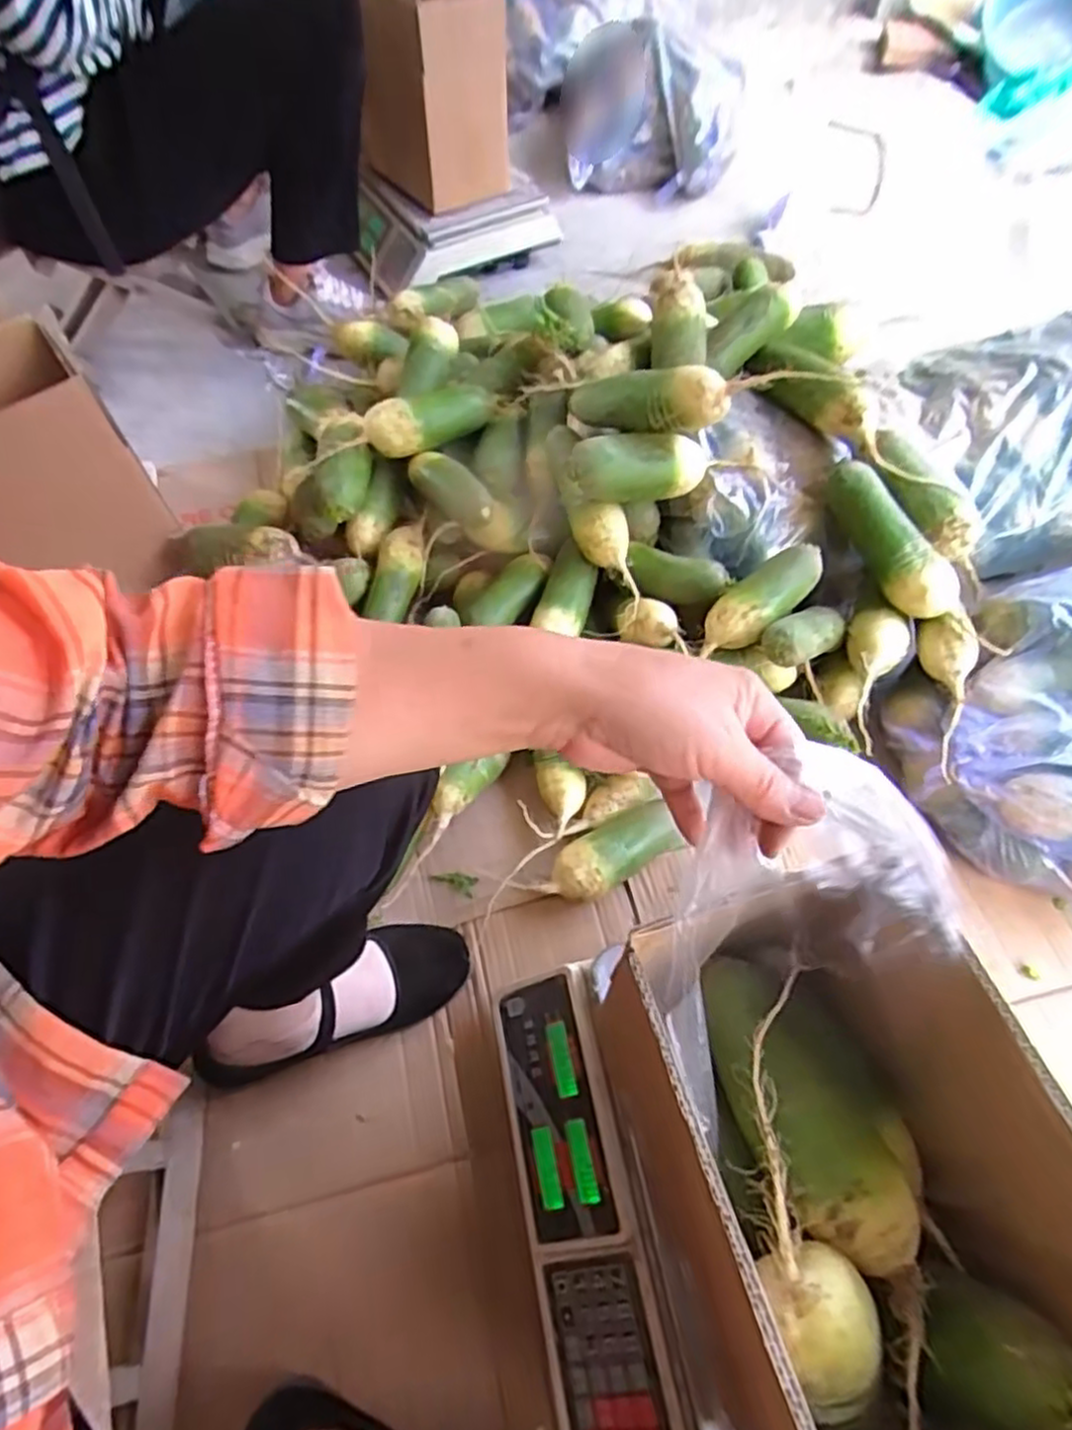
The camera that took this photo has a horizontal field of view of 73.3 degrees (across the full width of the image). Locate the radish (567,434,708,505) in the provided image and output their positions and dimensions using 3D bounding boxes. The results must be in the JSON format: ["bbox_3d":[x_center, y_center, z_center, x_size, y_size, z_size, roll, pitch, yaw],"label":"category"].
[{"bbox_3d":[0.109,-0.255,0.744,0.164,0.060,0.056,-11,60,-20],"label":"radish"}]

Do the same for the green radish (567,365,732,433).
[{"bbox_3d":[0.110,-0.328,0.745,0.191,0.054,0.047,17,59,37],"label":"green radish"}]

